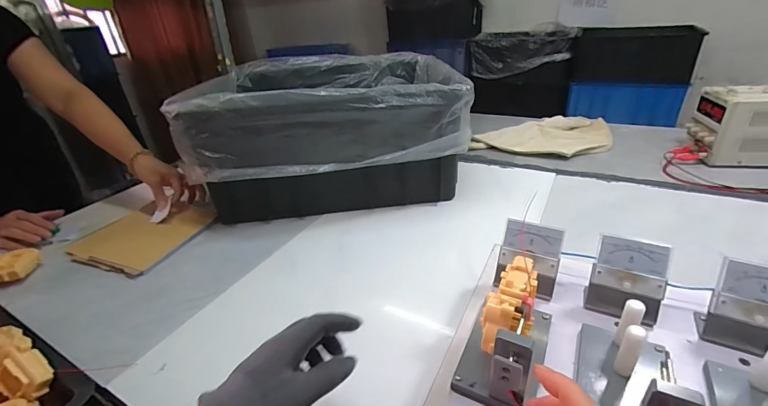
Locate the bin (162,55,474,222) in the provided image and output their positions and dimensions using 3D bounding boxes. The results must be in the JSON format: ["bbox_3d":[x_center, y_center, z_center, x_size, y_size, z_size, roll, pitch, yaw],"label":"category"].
[{"bbox_3d":[-0.102,-0.168,0.810,0.496,0.242,0.429,-4,29,1],"label":"bin"}]

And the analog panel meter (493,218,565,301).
[{"bbox_3d":[0.166,0.064,0.416,0.063,0.071,0.043,10,32,25],"label":"analog panel meter"}]

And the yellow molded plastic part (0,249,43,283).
[{"bbox_3d":[-0.599,0.105,0.571,0.083,0.035,0.055,-16,31,-20],"label":"yellow molded plastic part"}]

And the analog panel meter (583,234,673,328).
[{"bbox_3d":[0.253,0.079,0.380,0.064,0.072,0.042,11,33,27],"label":"analog panel meter"}]

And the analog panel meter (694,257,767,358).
[{"bbox_3d":[0.339,0.102,0.330,0.067,0.072,0.057,13,34,29],"label":"analog panel meter"}]

